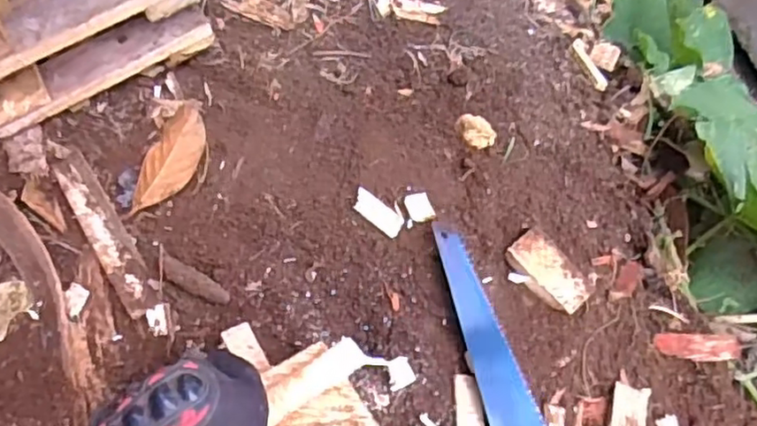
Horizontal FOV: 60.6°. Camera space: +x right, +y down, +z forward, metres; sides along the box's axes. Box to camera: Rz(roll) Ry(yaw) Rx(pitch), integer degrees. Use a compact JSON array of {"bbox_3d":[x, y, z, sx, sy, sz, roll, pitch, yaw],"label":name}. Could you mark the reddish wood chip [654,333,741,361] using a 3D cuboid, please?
[{"bbox_3d":[0.329,0.137,0.664,0.082,0.013,0.025,2,67,2],"label":"reddish wood chip"}]

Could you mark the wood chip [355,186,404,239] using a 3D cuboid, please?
[{"bbox_3d":[-0.001,-0.001,0.670,0.059,0.004,0.030,38,55,6],"label":"wood chip"}]

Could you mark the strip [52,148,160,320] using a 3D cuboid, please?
[{"bbox_3d":[-0.267,0.015,0.628,0.031,0.009,0.195,-32,70,-12],"label":"strip"}]

